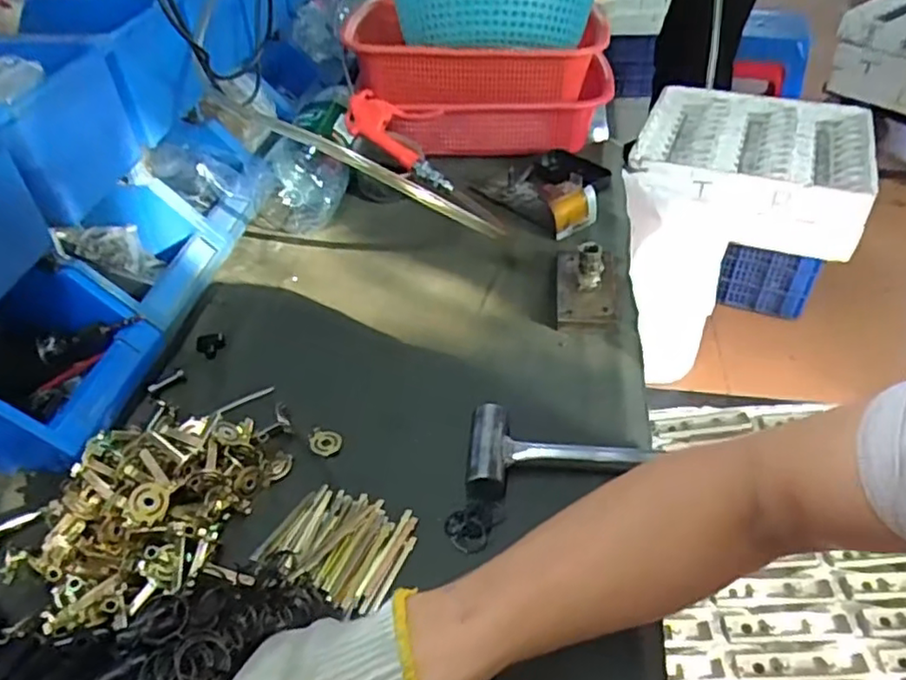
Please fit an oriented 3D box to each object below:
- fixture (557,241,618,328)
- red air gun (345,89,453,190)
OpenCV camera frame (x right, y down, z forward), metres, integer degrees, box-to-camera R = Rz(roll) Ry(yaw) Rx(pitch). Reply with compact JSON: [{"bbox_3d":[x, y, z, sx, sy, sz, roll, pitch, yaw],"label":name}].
[{"bbox_3d":[0.142,-0.069,0.684,0.063,0.056,0.126,4,42,6],"label":"fixture"},{"bbox_3d":[-0.055,-0.262,0.853,0.093,0.041,0.195,-32,69,-31],"label":"red air gun"}]

